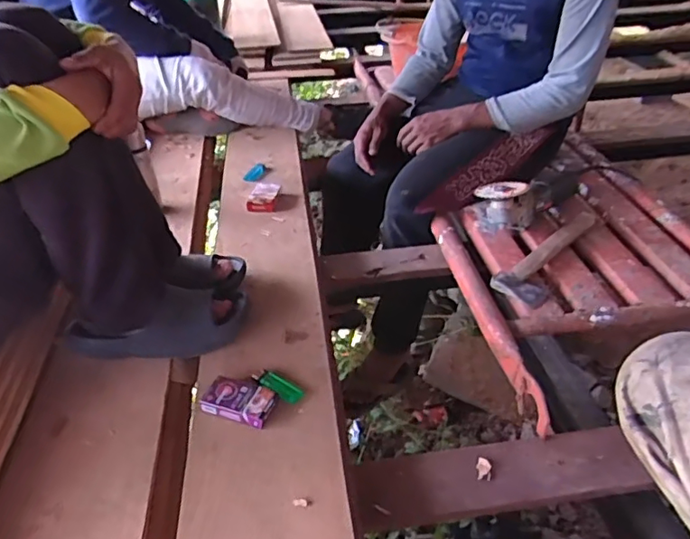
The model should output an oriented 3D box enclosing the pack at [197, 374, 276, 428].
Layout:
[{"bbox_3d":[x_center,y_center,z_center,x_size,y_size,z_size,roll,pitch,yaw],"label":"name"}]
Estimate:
[{"bbox_3d":[-0.143,0.175,0.757,0.095,0.026,0.062,13,39,19],"label":"pack"}]

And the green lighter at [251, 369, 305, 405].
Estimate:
[{"bbox_3d":[-0.095,0.163,0.787,0.085,0.016,0.031,22,42,29],"label":"green lighter"}]

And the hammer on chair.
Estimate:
[{"bbox_3d":[0.392,-0.029,1.027,0.304,0.029,0.083,-30,45,-33],"label":"hammer on chair"}]

